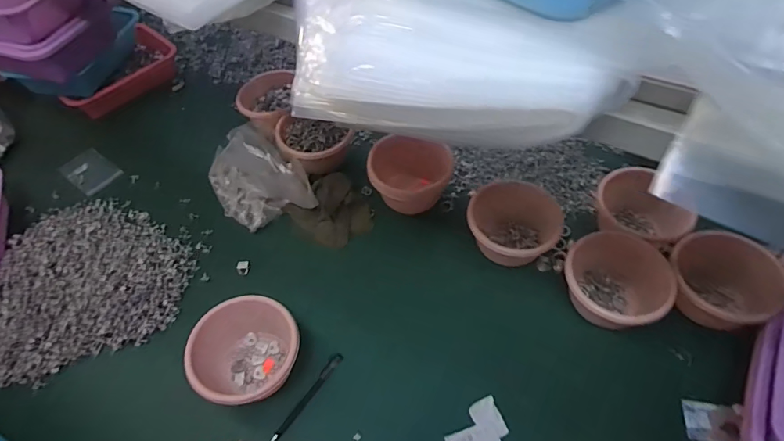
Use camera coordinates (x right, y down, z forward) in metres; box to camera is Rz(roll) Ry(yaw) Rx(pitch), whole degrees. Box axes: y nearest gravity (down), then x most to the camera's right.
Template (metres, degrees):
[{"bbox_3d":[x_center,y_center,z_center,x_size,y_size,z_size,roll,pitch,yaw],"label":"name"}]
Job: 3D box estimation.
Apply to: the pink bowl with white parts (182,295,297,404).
[{"bbox_3d":[-0.202,0.188,0.663,0.136,0.103,0.135,-1,54,2],"label":"pink bowl with white parts"}]

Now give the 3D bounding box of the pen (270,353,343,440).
[{"bbox_3d":[-0.122,0.255,0.673,0.017,0.011,0.152,28,60,21],"label":"pen"}]

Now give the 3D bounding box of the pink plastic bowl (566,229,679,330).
[{"bbox_3d":[0.340,0.096,0.722,0.149,0.085,0.130,33,62,23],"label":"pink plastic bowl"}]

